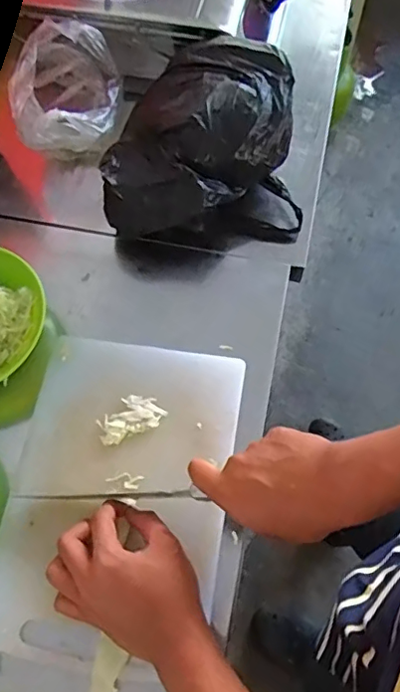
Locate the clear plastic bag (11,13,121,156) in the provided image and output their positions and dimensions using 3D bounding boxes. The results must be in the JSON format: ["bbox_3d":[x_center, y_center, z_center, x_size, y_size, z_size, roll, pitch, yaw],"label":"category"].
[{"bbox_3d":[-0.158,-0.302,0.670,0.114,0.089,0.138,5,64,4],"label":"clear plastic bag"}]

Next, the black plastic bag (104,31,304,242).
[{"bbox_3d":[-0.004,-0.234,0.652,0.216,0.122,0.208,-9,64,-3],"label":"black plastic bag"}]

